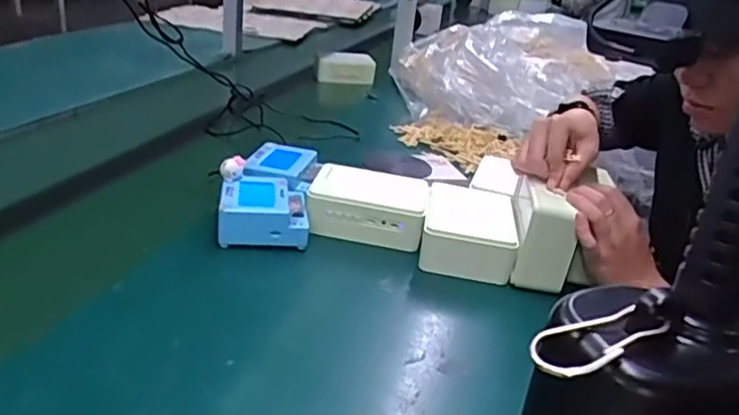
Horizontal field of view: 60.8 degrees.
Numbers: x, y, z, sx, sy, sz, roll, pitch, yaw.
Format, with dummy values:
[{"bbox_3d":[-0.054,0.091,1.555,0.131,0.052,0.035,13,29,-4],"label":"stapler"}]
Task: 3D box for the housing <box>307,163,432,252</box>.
[{"bbox_3d":[-0.001,0.000,0.780,0.138,0.064,0.098,8,24,2],"label":"housing"}]

